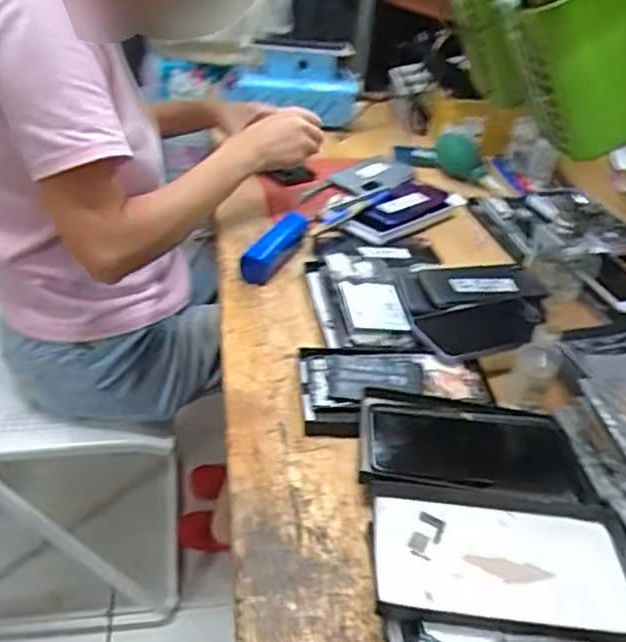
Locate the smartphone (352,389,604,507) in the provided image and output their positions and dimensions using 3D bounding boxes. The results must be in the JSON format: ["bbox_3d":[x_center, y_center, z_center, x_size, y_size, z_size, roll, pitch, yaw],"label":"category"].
[{"bbox_3d":[0.127,0.099,0.534,0.175,0.019,0.102,5,35,0],"label":"smartphone"}]

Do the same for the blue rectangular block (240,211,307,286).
[{"bbox_3d":[-0.045,-0.088,0.786,0.029,0.042,0.122,19,37,19],"label":"blue rectangular block"}]

